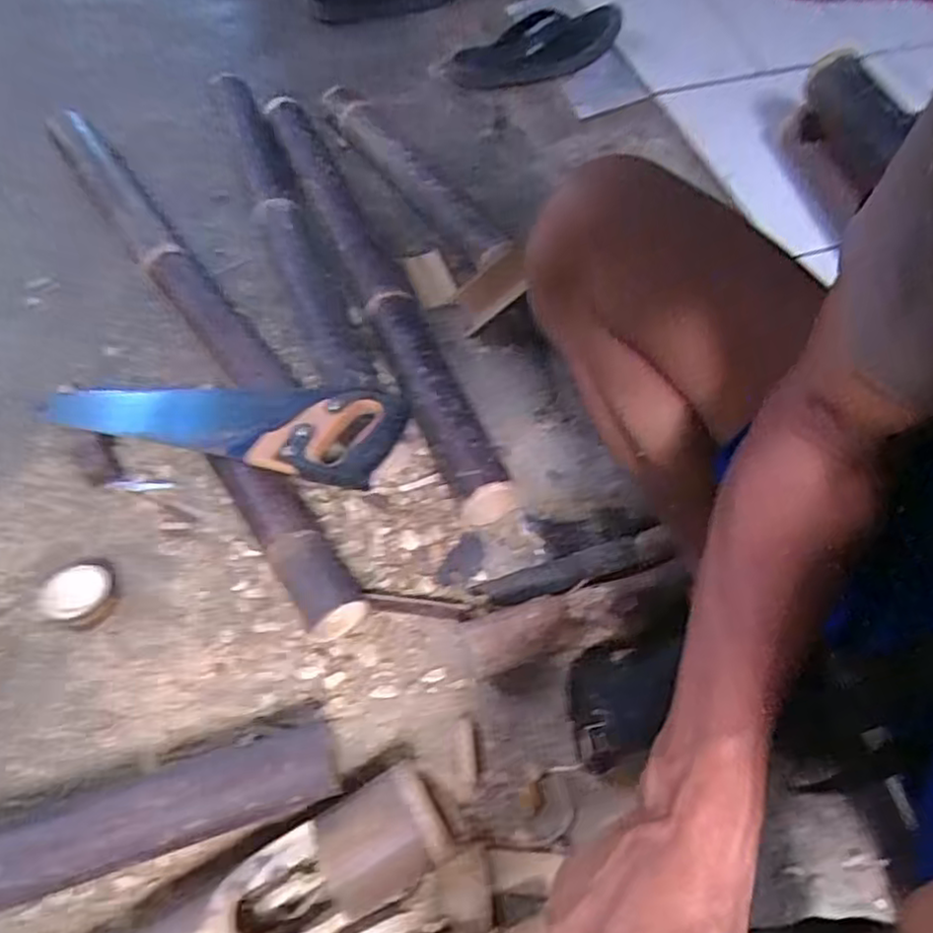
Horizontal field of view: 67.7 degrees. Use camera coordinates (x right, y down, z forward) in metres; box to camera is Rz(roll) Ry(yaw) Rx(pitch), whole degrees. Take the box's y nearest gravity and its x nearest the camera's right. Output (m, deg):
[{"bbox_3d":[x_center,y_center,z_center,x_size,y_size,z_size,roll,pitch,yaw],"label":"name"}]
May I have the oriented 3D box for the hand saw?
[{"bbox_3d":[-0.269,-0.063,0.766,0.415,0.031,0.125,12,54,17],"label":"hand saw"}]

